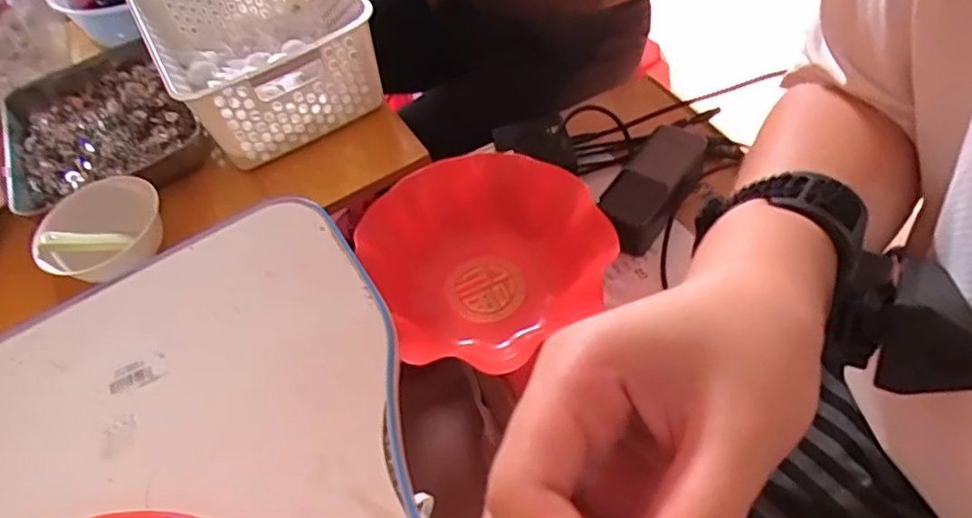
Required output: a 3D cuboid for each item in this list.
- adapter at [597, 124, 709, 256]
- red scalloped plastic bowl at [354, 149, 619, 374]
[{"bbox_3d":[0.166,-0.070,0.620,0.061,0.044,0.153,27,61,27],"label":"adapter"},{"bbox_3d":[0.004,0.002,0.577,0.204,0.073,0.206,-5,52,6],"label":"red scalloped plastic bowl"}]

